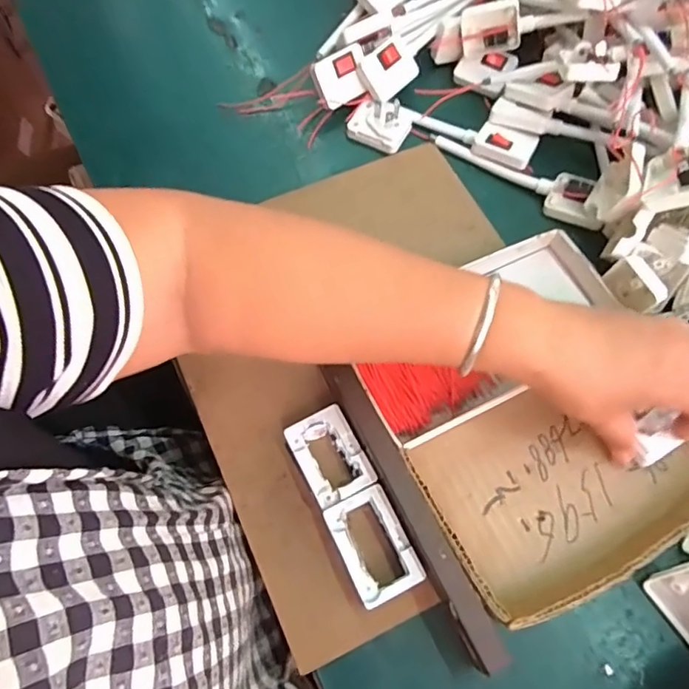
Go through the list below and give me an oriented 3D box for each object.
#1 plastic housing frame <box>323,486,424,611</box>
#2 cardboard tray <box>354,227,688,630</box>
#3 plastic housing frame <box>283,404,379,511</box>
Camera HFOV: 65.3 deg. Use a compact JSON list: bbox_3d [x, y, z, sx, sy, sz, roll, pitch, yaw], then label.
[{"bbox_3d":[0.017,0.121,0.325,0.040,0.016,0.060,-24,69,-11],"label":"plastic housing frame"},{"bbox_3d":[0.122,0.042,0.354,0.183,0.025,0.209,-25,69,-11],"label":"cardboard tray"},{"bbox_3d":[-0.009,0.072,0.344,0.040,0.014,0.056,-26,69,-11],"label":"plastic housing frame"}]

